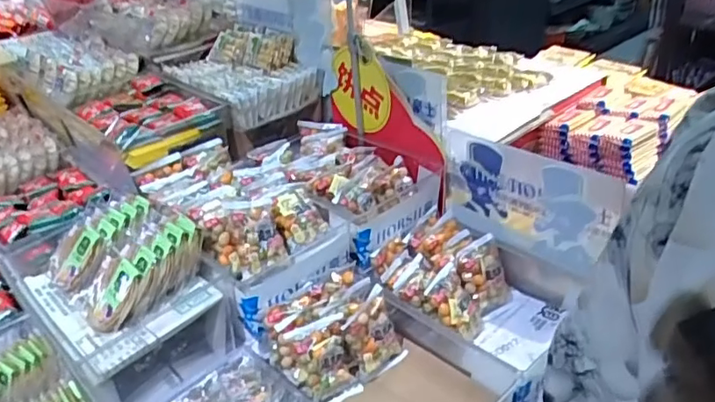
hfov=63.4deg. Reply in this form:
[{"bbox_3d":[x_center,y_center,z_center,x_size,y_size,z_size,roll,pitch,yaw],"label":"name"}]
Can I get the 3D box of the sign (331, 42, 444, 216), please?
[{"bbox_3d":[0.056,-0.144,0.983,0.030,0.167,0.307,-27,55,-35],"label":"sign"}]

